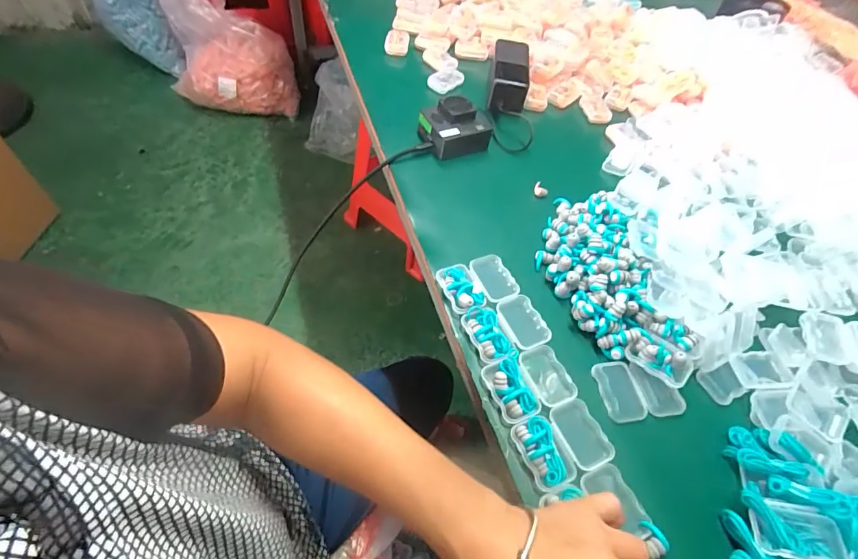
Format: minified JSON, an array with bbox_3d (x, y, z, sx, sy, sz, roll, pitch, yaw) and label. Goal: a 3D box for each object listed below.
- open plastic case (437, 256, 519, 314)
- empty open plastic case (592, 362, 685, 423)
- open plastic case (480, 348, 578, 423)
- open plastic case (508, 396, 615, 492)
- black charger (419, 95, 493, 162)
[{"bbox_3d":[0.051,0.004,0.452,0.074,0.020,0.055,-17,58,-20],"label":"open plastic case"},{"bbox_3d":[0.194,0.101,0.405,0.072,0.009,0.055,-4,55,-11],"label":"empty open plastic case"},{"bbox_3d":[0.091,0.091,0.391,0.073,0.015,0.056,-15,58,-18],"label":"open plastic case"},{"bbox_3d":[0.111,0.135,0.362,0.073,0.014,0.055,-17,58,-19],"label":"open plastic case"},{"bbox_3d":[0.036,-0.202,0.580,0.085,0.048,0.068,-15,58,-18],"label":"black charger"}]

